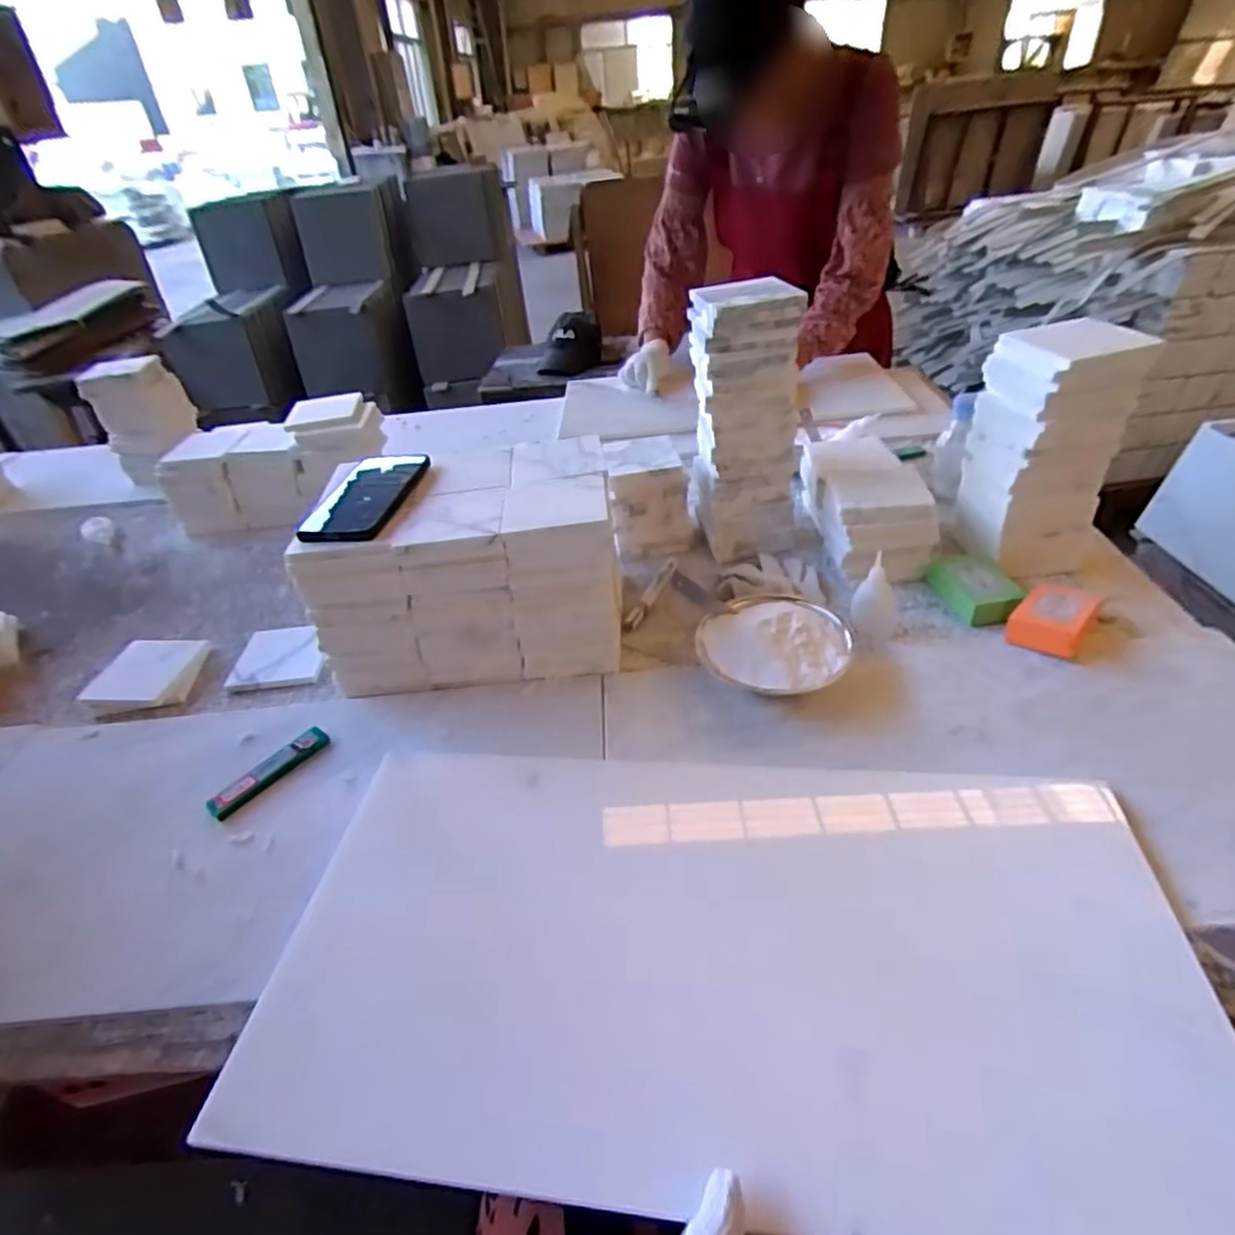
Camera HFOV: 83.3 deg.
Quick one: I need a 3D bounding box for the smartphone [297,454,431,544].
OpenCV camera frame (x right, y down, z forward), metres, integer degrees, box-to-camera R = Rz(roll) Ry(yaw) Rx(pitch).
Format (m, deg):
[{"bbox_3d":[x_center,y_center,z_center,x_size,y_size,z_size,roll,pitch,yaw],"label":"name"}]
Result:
[{"bbox_3d":[-0.252,-0.128,0.705,0.074,0.013,0.171,9,42,3],"label":"smartphone"}]

